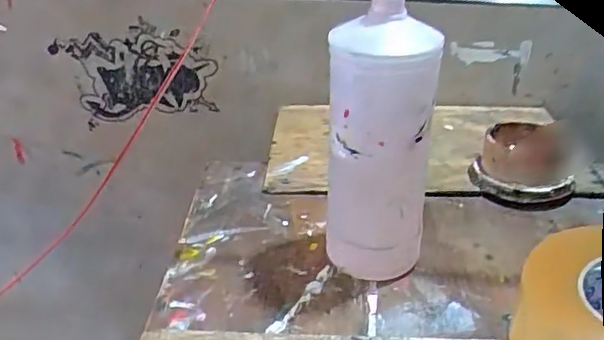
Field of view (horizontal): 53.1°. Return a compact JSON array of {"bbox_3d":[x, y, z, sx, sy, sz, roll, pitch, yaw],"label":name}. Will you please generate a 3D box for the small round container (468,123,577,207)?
[{"bbox_3d":[0.223,-0.010,0.608,0.094,0.045,0.096,0,32,0],"label":"small round container"}]

